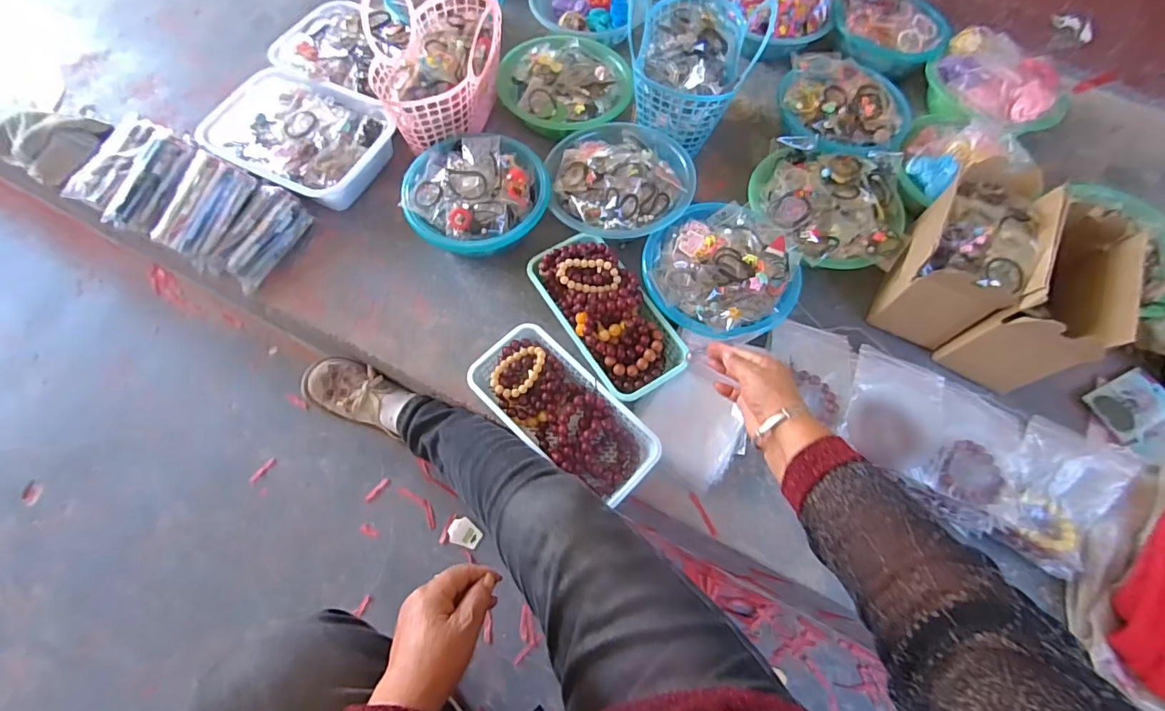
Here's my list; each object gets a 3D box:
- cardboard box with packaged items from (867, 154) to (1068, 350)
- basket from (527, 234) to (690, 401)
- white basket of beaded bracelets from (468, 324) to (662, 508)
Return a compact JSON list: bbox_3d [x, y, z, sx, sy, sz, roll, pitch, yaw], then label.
[{"bbox_3d":[0.541,-0.143,0.722,0.126,0.169,0.219,28,68,10],"label":"cardboard box with packaged items"},{"bbox_3d":[0.033,-0.065,0.715,0.127,0.065,0.256,-32,71,-15],"label":"basket"},{"bbox_3d":[-0.028,0.078,0.679,0.268,0.055,0.128,41,71,15],"label":"white basket of beaded bracelets"}]

